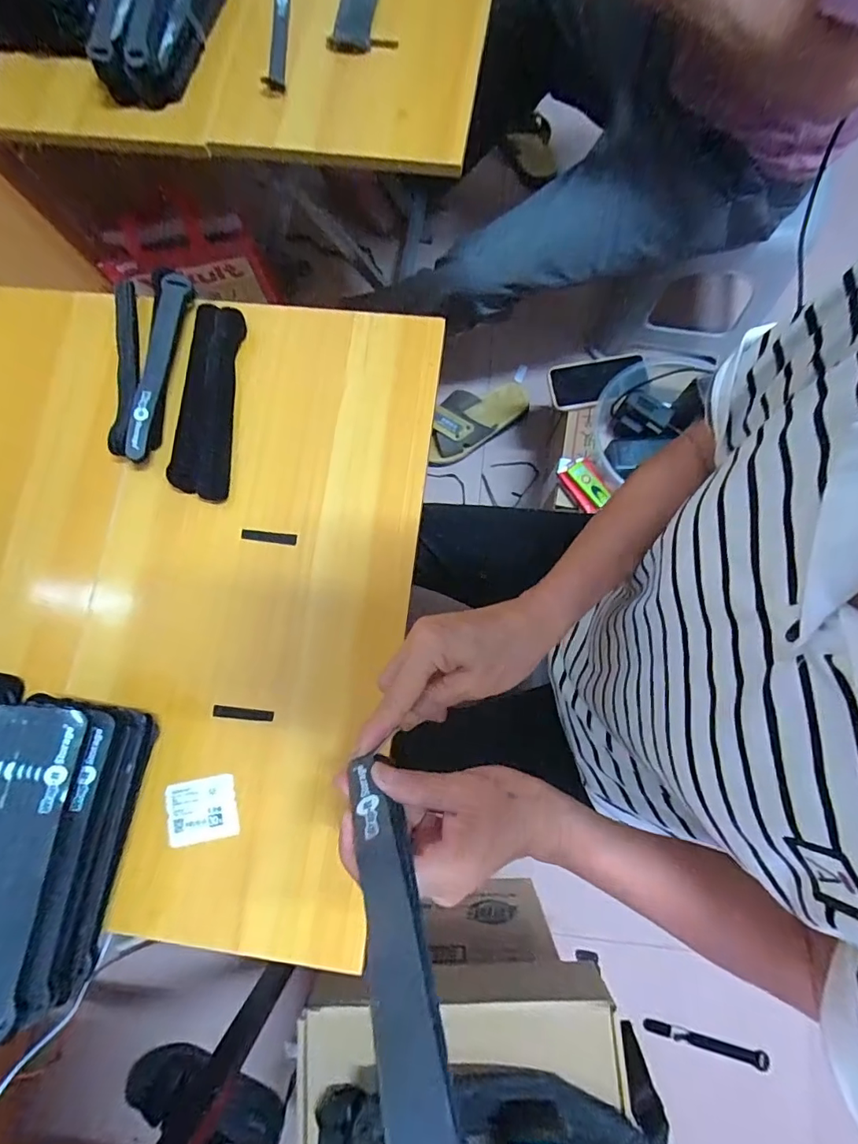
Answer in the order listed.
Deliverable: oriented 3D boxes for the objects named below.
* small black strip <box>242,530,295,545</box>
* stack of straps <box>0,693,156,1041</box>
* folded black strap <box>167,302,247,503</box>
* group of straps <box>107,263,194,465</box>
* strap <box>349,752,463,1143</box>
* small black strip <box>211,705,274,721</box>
[{"bbox_3d":[-0.151,-0.033,0.450,0.052,0.004,0.010,8,79,3],"label":"small black strip"},{"bbox_3d":[-0.284,0.201,0.359,0.088,0.097,0.205,8,79,3],"label":"stack of straps"},{"bbox_3d":[-0.221,-0.173,0.476,0.053,0.013,0.203,2,78,1],"label":"folded black strap"},{"bbox_3d":[-0.278,-0.205,0.470,0.065,0.033,0.200,5,78,2],"label":"group of straps"},{"bbox_3d":[-0.016,0.141,0.198,0.025,0.189,0.015,-28,108,-5],"label":"strap"},{"bbox_3d":[-0.164,0.125,0.420,0.053,0.004,0.010,6,78,2],"label":"small black strip"}]

